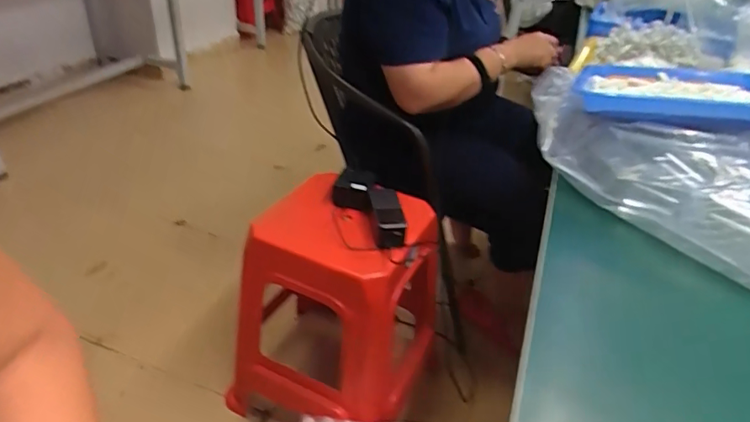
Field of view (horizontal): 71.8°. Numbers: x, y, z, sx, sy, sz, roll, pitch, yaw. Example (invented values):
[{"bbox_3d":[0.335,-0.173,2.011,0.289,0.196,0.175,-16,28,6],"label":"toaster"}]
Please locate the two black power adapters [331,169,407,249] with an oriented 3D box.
[{"bbox_3d":[-0.016,-0.011,1.016,0.128,0.072,0.190,-1,34,-7],"label":"two black power adapters"}]

